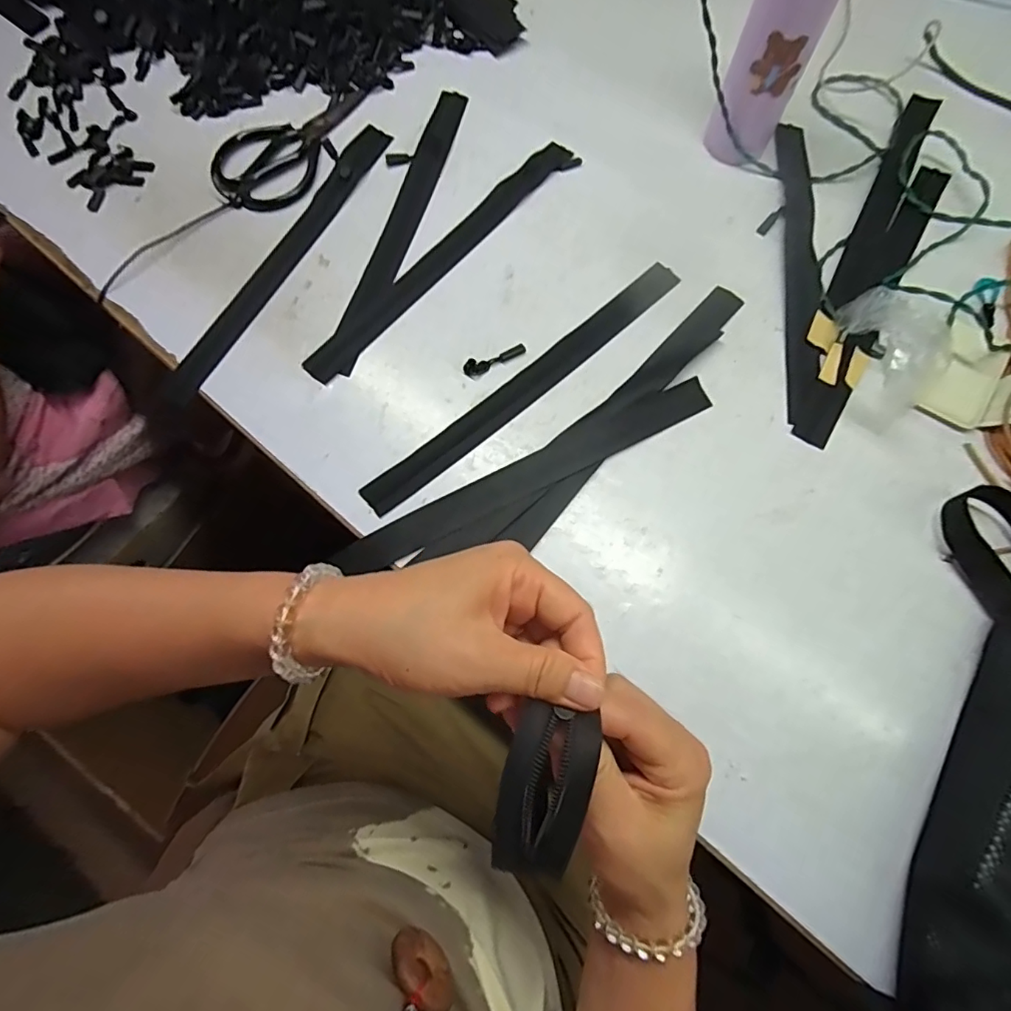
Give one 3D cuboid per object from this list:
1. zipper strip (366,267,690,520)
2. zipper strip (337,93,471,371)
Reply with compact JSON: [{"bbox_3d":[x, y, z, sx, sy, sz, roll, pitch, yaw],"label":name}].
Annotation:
[{"bbox_3d":[0.022,-0.111,0.460,0.351,0.005,0.031,-40,77,-11],"label":"zipper strip"},{"bbox_3d":[-0.101,-0.284,0.509,0.033,0.006,0.351,16,74,5],"label":"zipper strip"}]

